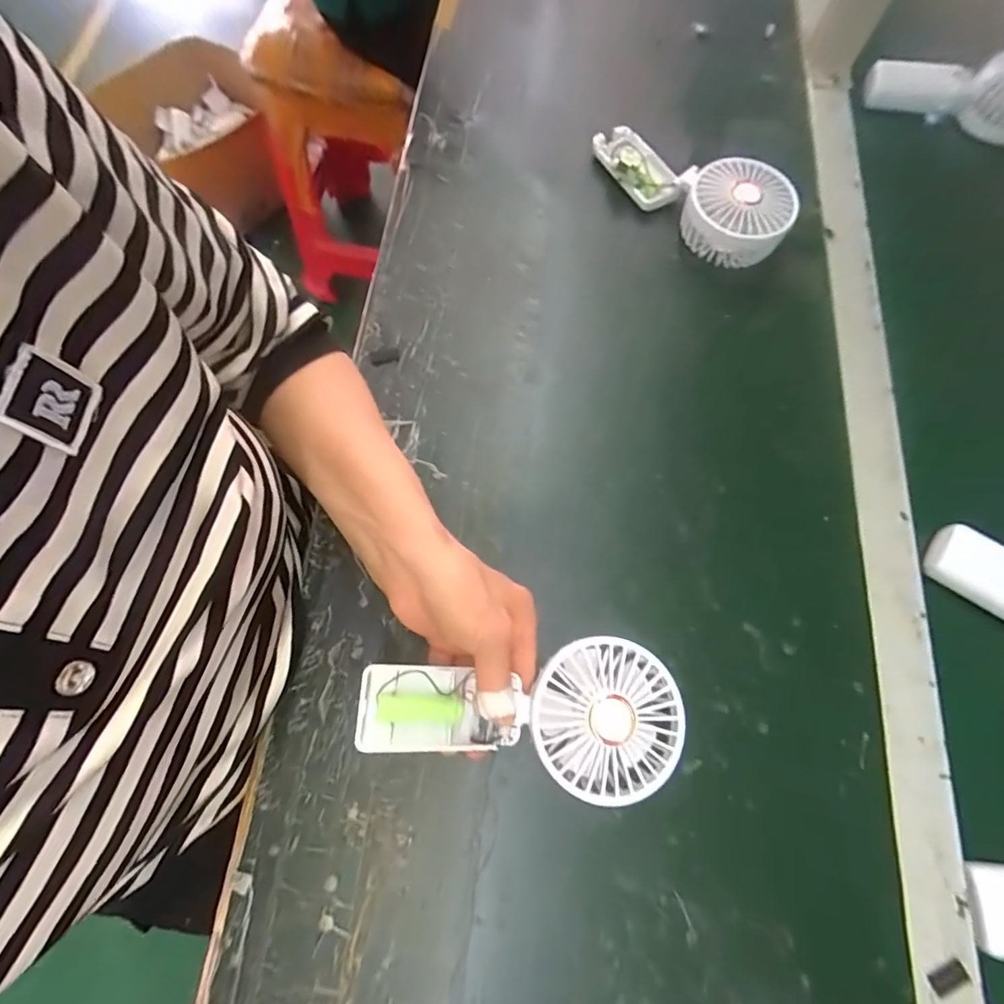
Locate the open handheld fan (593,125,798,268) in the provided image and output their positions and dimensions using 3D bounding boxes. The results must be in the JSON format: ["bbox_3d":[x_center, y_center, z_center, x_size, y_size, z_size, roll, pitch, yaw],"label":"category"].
[{"bbox_3d":[0.157,-0.274,0.430,0.193,0.045,0.079,38,74,11],"label":"open handheld fan"}]

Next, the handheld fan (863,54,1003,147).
[{"bbox_3d":[0.460,-0.408,0.497,0.172,0.055,0.069,28,71,22],"label":"handheld fan"}]

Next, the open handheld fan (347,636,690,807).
[{"bbox_3d":[0.012,0.120,0.281,0.177,0.025,0.081,4,70,1],"label":"open handheld fan"}]

